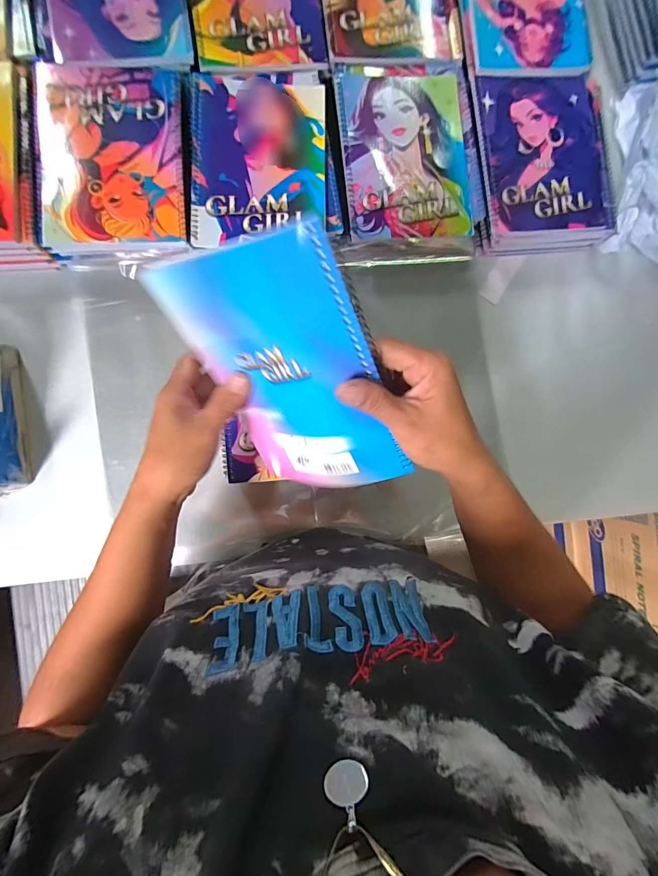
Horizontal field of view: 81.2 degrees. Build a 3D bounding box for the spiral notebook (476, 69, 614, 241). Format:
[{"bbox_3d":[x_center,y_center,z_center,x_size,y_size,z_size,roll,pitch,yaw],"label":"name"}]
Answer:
[{"bbox_3d":[0.268,-0.353,0.469,0.163,0.007,0.192,-6,88,-3],"label":"spiral notebook"}]

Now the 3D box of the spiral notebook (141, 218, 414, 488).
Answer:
[{"bbox_3d":[-0.029,-0.035,0.275,0.017,0.141,0.195,-58,137,-38],"label":"spiral notebook"}]

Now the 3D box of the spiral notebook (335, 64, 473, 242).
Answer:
[{"bbox_3d":[0.090,-0.341,0.455,0.147,0.007,0.209,-6,88,-3],"label":"spiral notebook"}]

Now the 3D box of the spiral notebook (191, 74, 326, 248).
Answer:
[{"bbox_3d":[-0.078,-0.312,0.432,0.147,0.007,0.192,-1,88,-3],"label":"spiral notebook"}]

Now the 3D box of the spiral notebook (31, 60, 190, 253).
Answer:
[{"bbox_3d":[-0.238,-0.311,0.419,0.152,0.007,0.201,-3,88,-3],"label":"spiral notebook"}]

